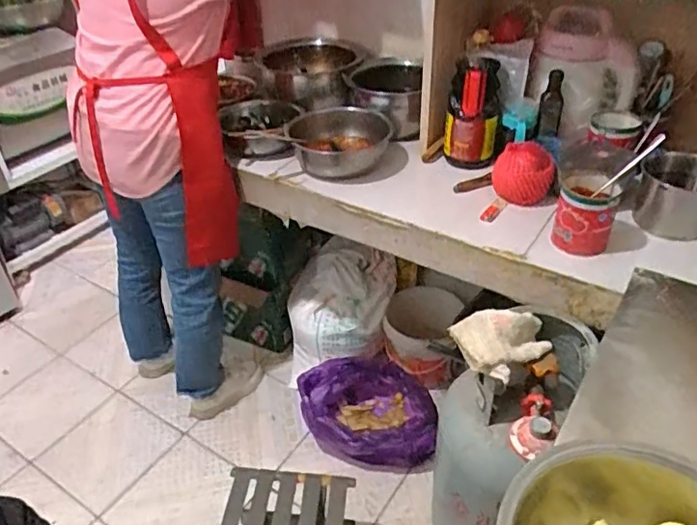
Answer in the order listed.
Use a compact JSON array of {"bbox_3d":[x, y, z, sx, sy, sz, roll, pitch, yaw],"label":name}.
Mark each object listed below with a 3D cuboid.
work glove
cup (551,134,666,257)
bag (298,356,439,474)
[{"bbox_3d":[0.264,0.131,0.962,0.157,0.053,0.141,-13,38,-13],"label":"work glove"},{"bbox_3d":[0.456,-0.116,1.047,0.134,0.180,0.154,16,41,23],"label":"cup"},{"bbox_3d":[0.050,0.409,1.605,0.379,0.185,0.290,2,37,6],"label":"bag"}]

